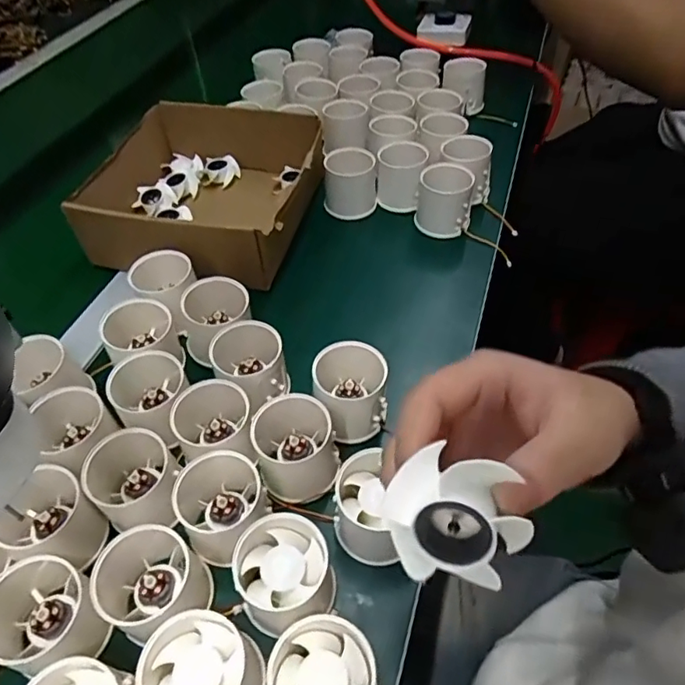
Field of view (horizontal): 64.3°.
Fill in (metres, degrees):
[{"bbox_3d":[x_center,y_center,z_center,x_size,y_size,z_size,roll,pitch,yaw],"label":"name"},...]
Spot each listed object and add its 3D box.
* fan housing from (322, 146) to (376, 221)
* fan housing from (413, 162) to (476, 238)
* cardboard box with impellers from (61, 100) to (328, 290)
[{"bbox_3d":[0.008,-0.165,0.565,0.054,0.051,0.046,3,49,5],"label":"fan housing"},{"bbox_3d":[0.101,-0.141,0.541,0.051,0.056,0.049,1,49,3],"label":"fan housing"},{"bbox_3d":[-0.128,-0.147,0.545,0.202,0.085,0.198,7,50,9],"label":"cardboard box with impellers"}]

